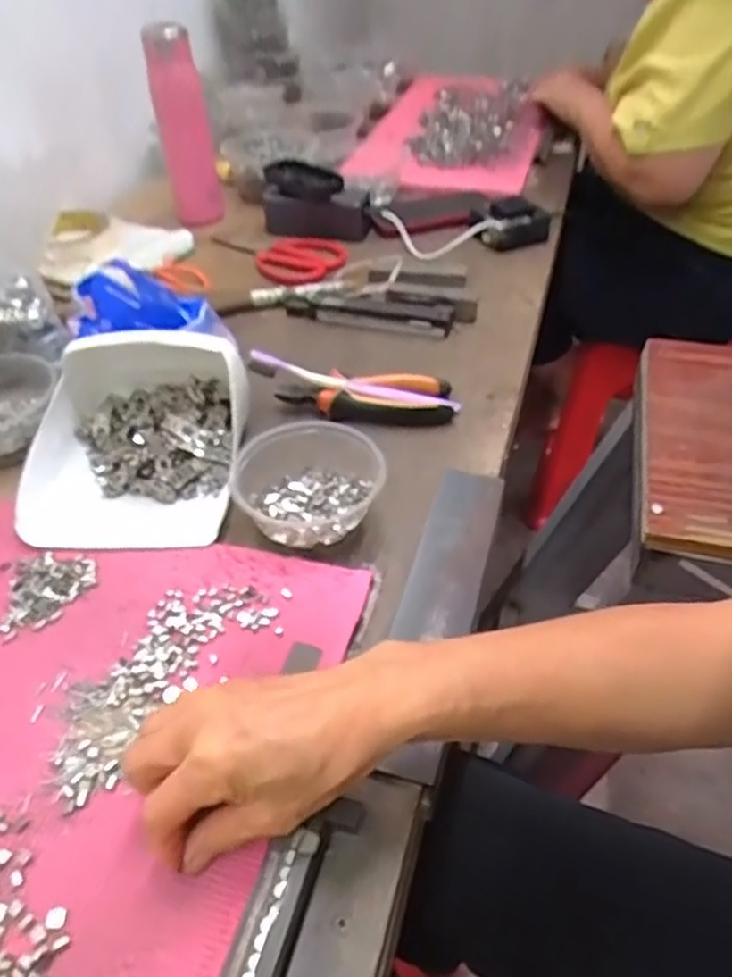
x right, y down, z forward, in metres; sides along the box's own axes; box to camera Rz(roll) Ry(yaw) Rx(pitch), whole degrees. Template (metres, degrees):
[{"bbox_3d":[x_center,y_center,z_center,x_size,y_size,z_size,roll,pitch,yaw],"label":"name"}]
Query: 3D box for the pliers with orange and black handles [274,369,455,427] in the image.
[{"bbox_3d":[0.001,-0.079,0.608,0.145,0.024,0.043,-3,43,0],"label":"pliers with orange and black handles"}]

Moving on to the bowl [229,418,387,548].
[{"bbox_3d":[-0.041,-0.002,0.508,0.101,0.050,0.093,-2,43,2],"label":"bowl"}]

